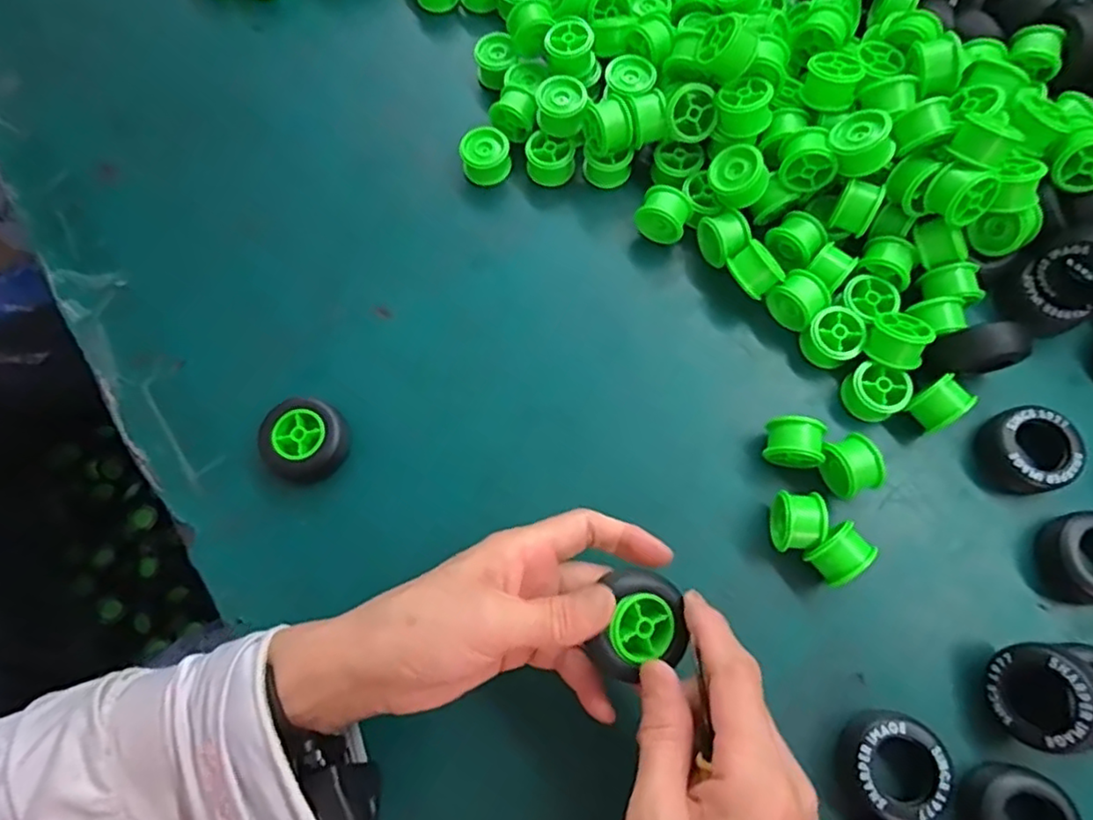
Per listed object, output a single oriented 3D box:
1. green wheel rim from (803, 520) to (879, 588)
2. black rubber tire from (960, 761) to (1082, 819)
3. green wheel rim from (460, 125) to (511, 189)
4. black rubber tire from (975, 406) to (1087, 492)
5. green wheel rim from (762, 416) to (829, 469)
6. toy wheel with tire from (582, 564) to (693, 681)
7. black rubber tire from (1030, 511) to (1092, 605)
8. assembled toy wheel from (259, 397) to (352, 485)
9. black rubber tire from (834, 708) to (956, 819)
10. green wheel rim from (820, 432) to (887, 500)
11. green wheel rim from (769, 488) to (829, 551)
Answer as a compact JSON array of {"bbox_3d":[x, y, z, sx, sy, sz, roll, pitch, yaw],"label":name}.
[{"bbox_3d":[0.160,0.081,0.350,0.028,0.034,0.025,-39,74,-10],"label":"green wheel rim"},{"bbox_3d":[0.233,0.202,0.315,0.045,0.026,0.052,-43,75,-11],"label":"black rubber tire"},{"bbox_3d":[-0.043,-0.178,0.445,0.032,0.027,0.031,-1,72,2],"label":"green wheel rim"},{"bbox_3d":[0.282,0.024,0.370,0.042,0.026,0.047,-13,72,-2],"label":"black rubber tire"},{"bbox_3d":[0.145,0.020,0.375,0.032,0.031,0.027,9,72,6],"label":"green wheel rim"},{"bbox_3d":[0.044,0.100,0.292,0.042,0.020,0.048,14,73,7],"label":"toy wheel with tire"},{"bbox_3d":[0.301,0.082,0.350,0.045,0.025,0.047,-1,72,2],"label":"black rubber tire"},{"bbox_3d":[-0.147,0.019,0.383,0.046,0.028,0.048,-1,72,2],"label":"assembled toy wheel"},{"bbox_3d":[0.175,0.183,0.322,0.048,0.024,0.050,36,77,13],"label":"black rubber tire"},{"bbox_3d":[0.175,0.034,0.368,0.028,0.032,0.032,-18,72,-3],"label":"green wheel rim"},{"bbox_3d":[0.140,0.063,0.358,0.027,0.036,0.030,-8,72,0],"label":"green wheel rim"}]

